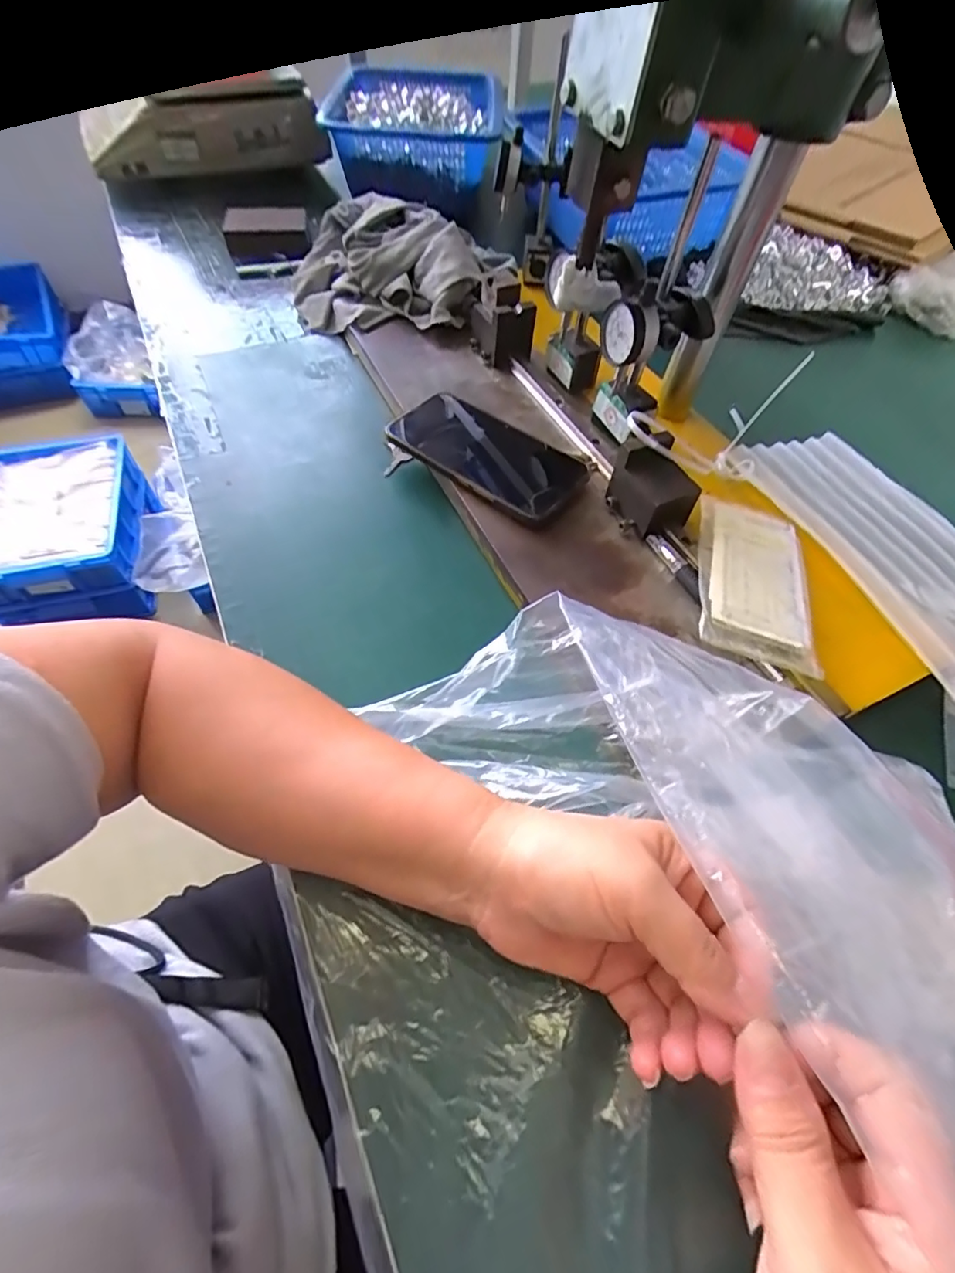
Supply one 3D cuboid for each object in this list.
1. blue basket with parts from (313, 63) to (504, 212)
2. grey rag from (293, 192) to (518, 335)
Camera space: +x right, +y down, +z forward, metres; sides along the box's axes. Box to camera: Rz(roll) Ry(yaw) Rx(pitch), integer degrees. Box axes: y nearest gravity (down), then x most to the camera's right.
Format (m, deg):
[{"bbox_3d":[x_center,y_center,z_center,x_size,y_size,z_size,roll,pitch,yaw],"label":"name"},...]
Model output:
[{"bbox_3d":[-0.075,-0.671,0.716,0.204,0.089,0.250,7,57,3],"label":"blue basket with parts"},{"bbox_3d":[-0.085,-0.387,0.579,0.251,0.081,0.154,14,57,7],"label":"grey rag"}]

